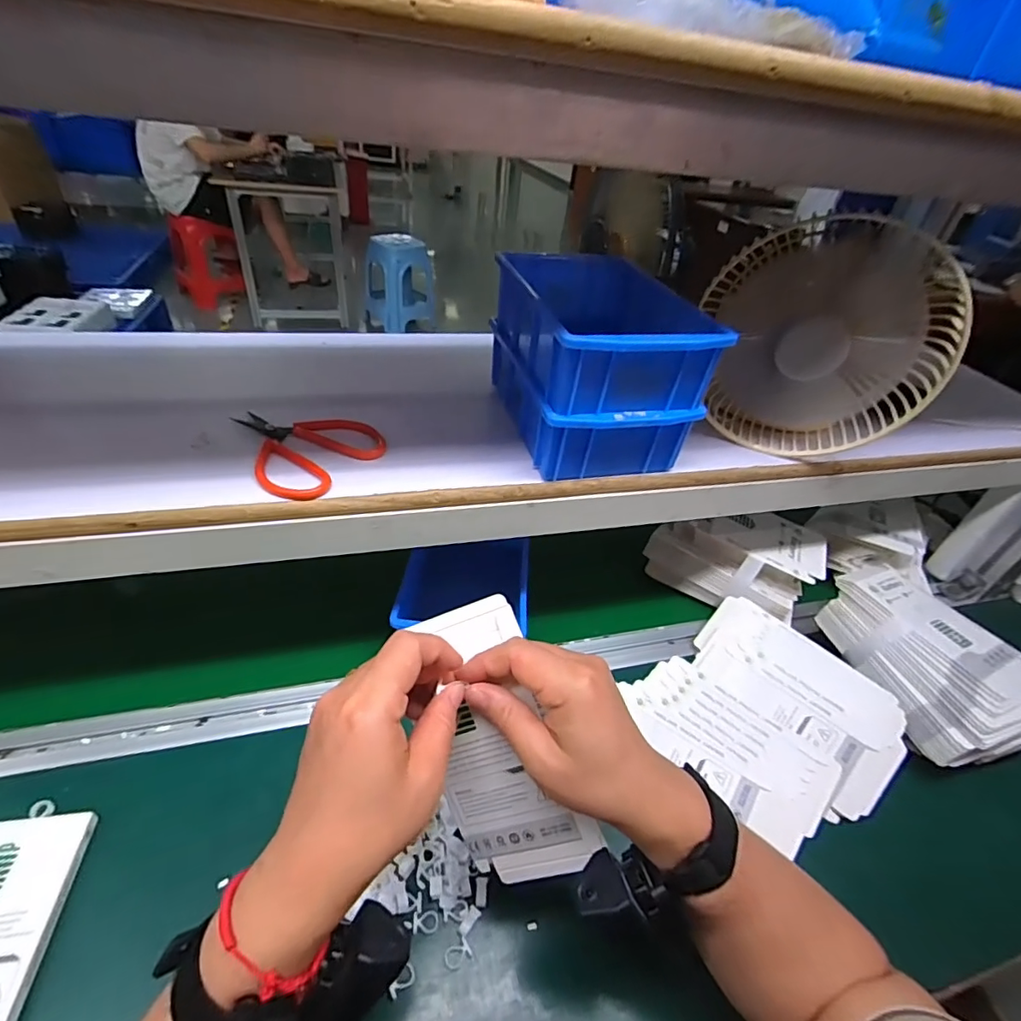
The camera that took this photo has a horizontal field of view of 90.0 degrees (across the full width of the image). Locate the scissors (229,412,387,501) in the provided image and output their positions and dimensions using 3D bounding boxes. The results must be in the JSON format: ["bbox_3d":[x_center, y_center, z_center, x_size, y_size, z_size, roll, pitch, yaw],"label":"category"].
[{"bbox_3d":[-0.156,-0.054,0.410,0.098,0.017,0.109,-20,47,-29],"label":"scissors"}]

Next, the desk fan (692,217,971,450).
[{"bbox_3d":[0.275,-0.158,0.466,0.186,0.182,0.105,21,41,15],"label":"desk fan"}]

